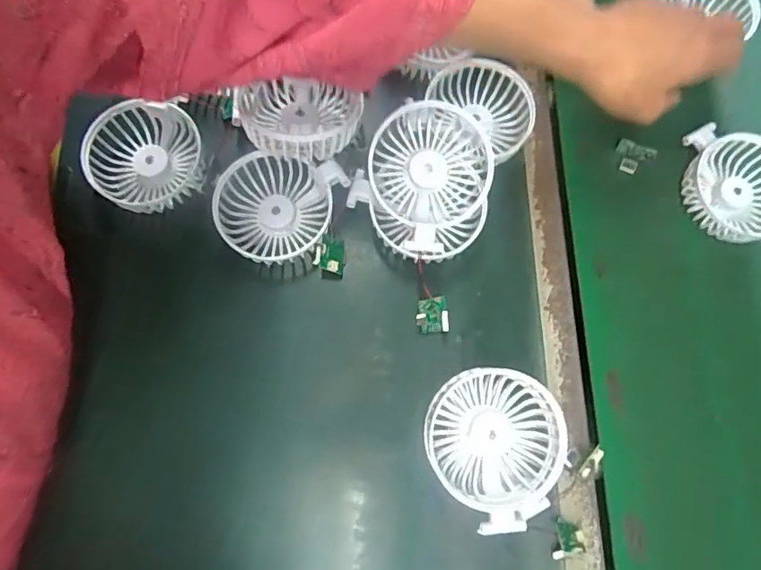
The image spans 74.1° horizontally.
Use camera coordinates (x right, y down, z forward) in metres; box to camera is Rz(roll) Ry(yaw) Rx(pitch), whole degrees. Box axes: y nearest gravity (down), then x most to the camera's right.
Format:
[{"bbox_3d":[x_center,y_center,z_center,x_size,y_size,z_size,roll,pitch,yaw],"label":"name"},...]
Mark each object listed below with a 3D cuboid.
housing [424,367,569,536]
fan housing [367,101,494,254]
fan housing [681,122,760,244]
[{"bbox_3d":[0.074,0.112,0.346,0.092,0.048,0.103,13,77,0],"label":"housing"},{"bbox_3d":[0.035,-0.084,0.379,0.088,0.025,0.098,37,100,-6],"label":"fan housing"},{"bbox_3d":[0.305,-0.086,0.428,0.082,0.029,0.098,-11,78,-5],"label":"fan housing"}]

